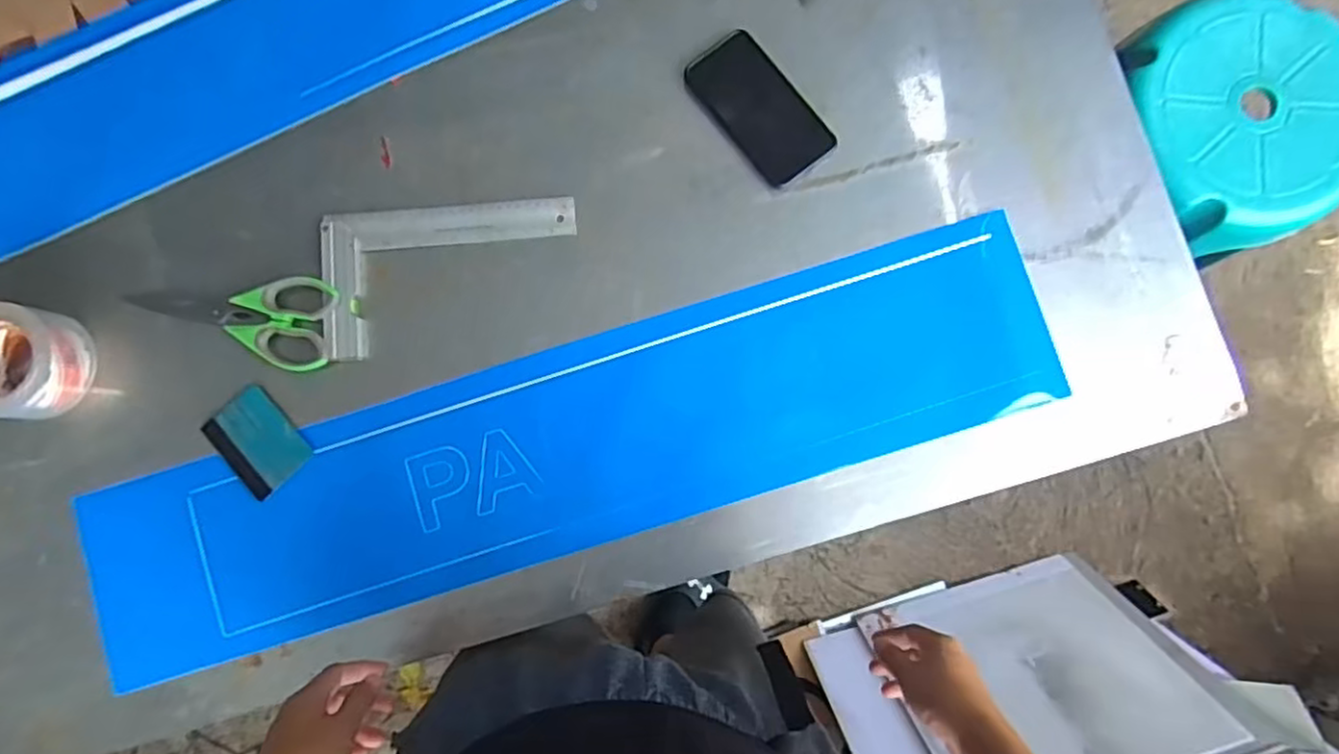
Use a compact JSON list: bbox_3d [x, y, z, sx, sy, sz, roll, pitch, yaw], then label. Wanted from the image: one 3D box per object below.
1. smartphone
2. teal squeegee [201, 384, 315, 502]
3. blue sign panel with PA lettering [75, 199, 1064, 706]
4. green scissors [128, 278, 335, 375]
[{"bbox_3d":[0.091,-0.275,0.691,0.080,0.010,0.163,-36,83,-3],"label":"smartphone"},{"bbox_3d":[-0.412,0.064,0.676,0.072,0.010,0.098,-43,84,-4],"label":"teal squeegee"},{"bbox_3d":[-0.094,0.069,0.668,0.942,0.016,0.198,-16,87,-1],"label":"blue sign panel with PA lettering"},{"bbox_3d":[-0.437,-0.069,0.676,0.205,0.017,0.091,12,83,3],"label":"green scissors"}]

